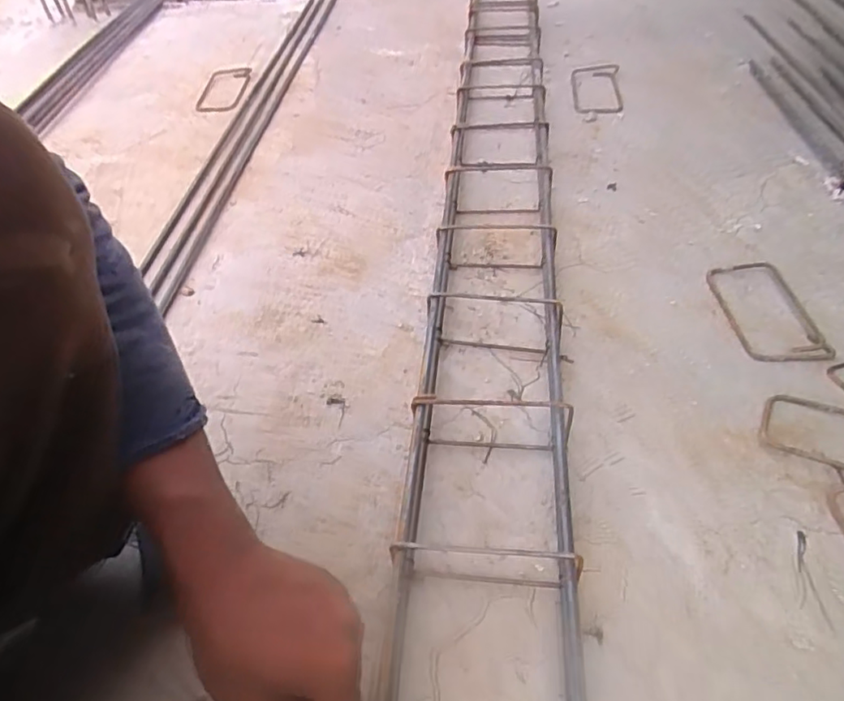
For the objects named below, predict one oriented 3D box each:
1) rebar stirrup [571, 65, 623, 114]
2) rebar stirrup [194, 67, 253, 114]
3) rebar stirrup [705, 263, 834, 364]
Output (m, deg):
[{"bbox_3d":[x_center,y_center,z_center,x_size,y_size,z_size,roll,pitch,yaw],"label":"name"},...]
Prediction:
[{"bbox_3d":[0.328,-0.487,1.104,0.088,0.029,0.180,3,47,9],"label":"rebar stirrup"},{"bbox_3d":[-0.408,-0.539,1.210,0.091,0.013,0.186,-4,46,2],"label":"rebar stirrup"},{"bbox_3d":[0.397,-0.047,0.683,0.093,0.008,0.158,-4,46,2],"label":"rebar stirrup"}]

